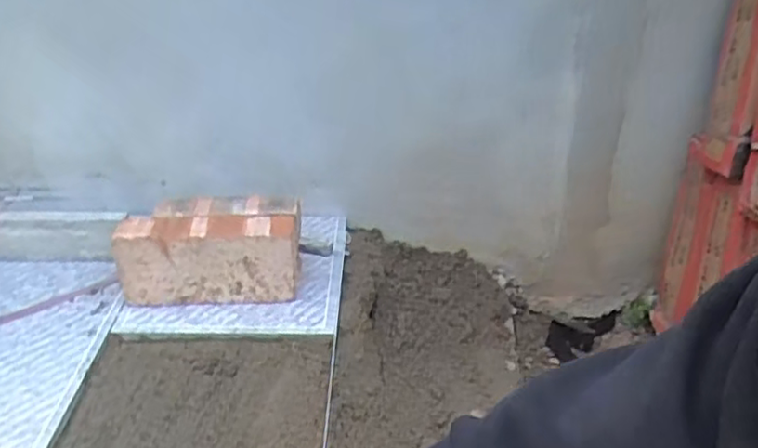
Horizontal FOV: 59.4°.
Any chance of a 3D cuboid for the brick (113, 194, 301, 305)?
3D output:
[{"bbox_3d":[-0.232,0.043,0.932,0.241,0.128,0.090,0,33,-3],"label":"brick"}]

